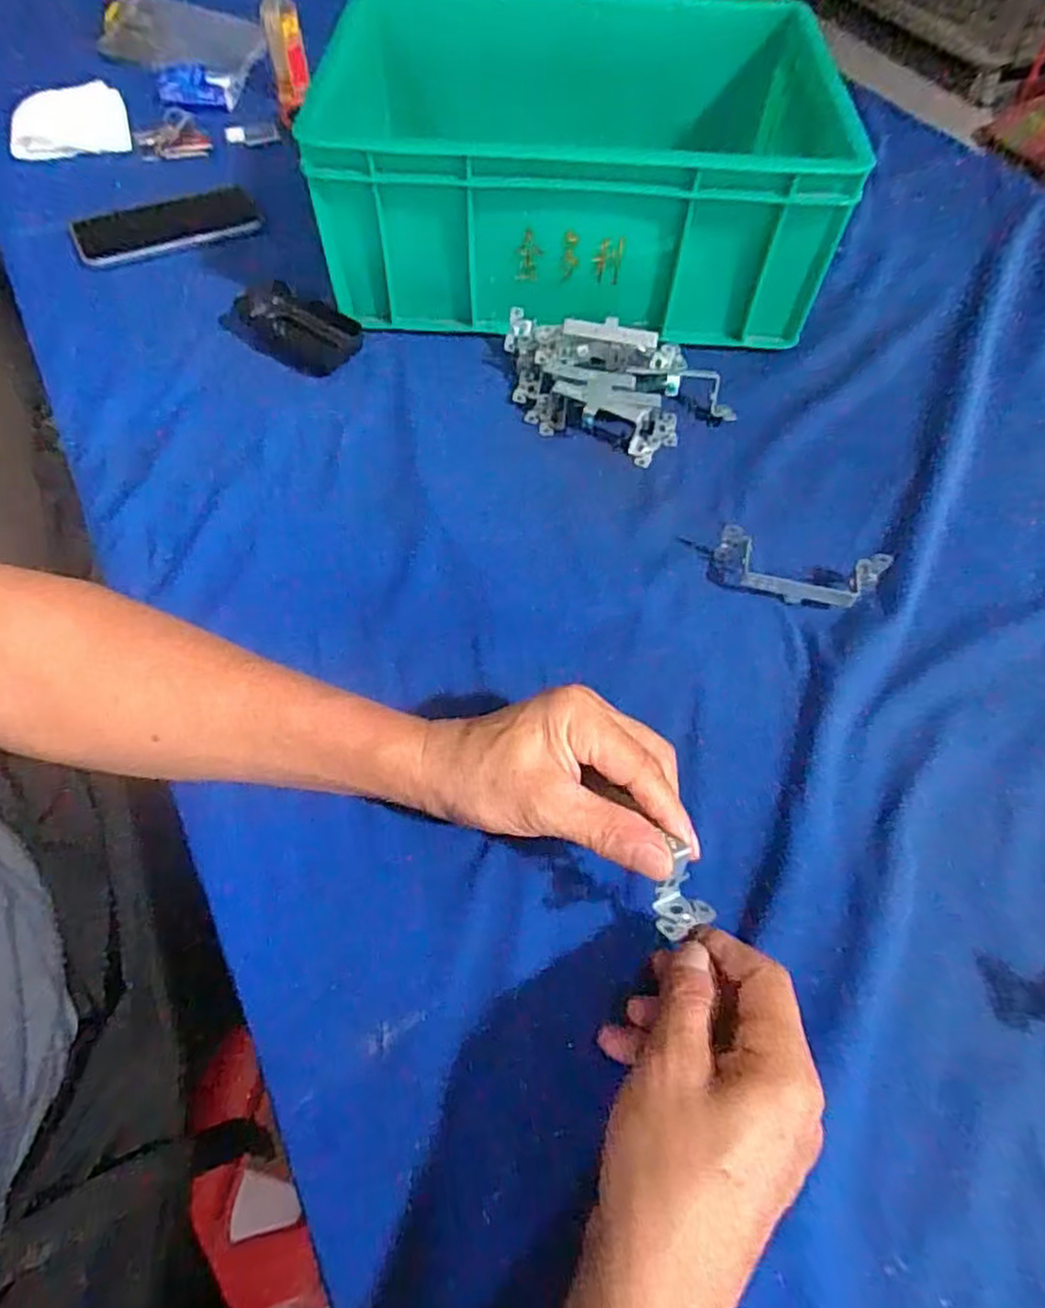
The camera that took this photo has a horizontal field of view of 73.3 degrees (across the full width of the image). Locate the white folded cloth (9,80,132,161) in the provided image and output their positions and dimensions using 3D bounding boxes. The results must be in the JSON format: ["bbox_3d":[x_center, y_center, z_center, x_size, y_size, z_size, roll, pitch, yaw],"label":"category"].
[{"bbox_3d":[-0.468,-0.551,0.725,0.109,0.037,0.073,-14,60,-11],"label":"white folded cloth"}]

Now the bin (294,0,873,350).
[{"bbox_3d":[0.049,-0.426,0.610,0.391,0.147,0.291,3,58,-1],"label":"bin"}]

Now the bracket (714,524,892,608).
[{"bbox_3d":[0.180,-0.054,0.462,0.106,0.024,0.043,16,59,8],"label":"bracket"}]

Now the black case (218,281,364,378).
[{"bbox_3d":[-0.191,-0.271,0.580,0.124,0.016,0.065,32,62,16],"label":"black case"}]

